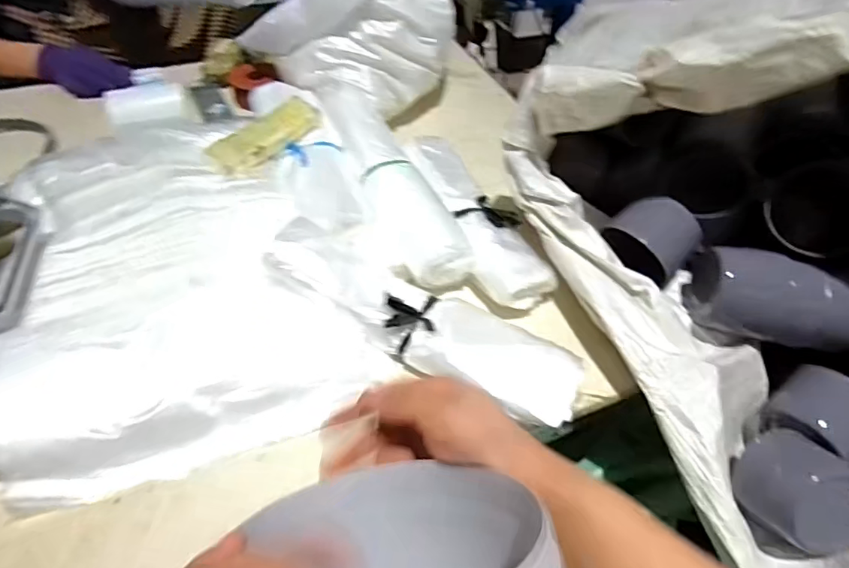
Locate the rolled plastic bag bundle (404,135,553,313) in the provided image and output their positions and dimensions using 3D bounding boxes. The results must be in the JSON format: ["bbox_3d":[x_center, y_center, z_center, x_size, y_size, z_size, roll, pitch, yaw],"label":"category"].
[{"bbox_3d":[0.070,-0.116,0.754,0.098,0.045,0.362,-13,52,-15],"label":"rolled plastic bag bundle"}]

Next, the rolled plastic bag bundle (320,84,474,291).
[{"bbox_3d":[-0.059,-0.167,0.788,0.113,0.069,0.433,-13,51,-14],"label":"rolled plastic bag bundle"}]

